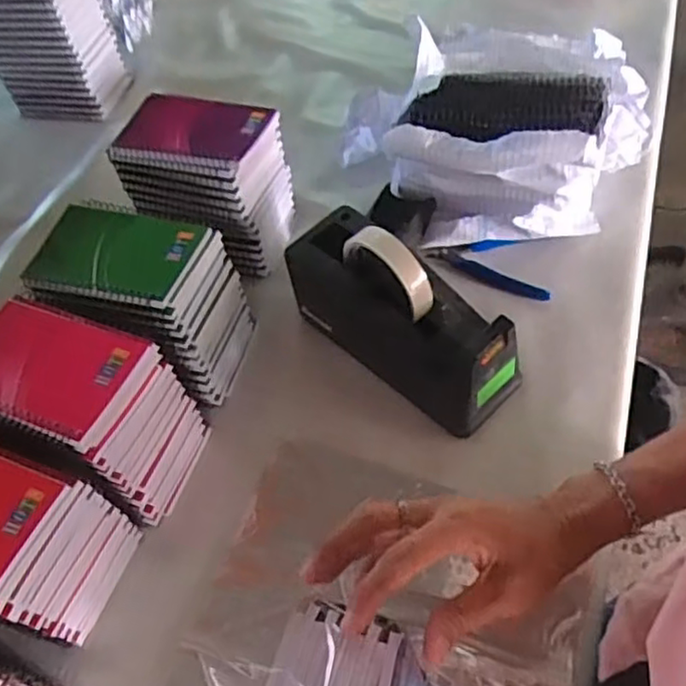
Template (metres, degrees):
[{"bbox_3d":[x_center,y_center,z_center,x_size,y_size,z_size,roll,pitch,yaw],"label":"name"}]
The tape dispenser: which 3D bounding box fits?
[{"bbox_3d":[0.047,-0.035,0.553,0.079,0.147,0.203,-38,60,-22],"label":"tape dispenser"}]

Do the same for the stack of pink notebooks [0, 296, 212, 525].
[{"bbox_3d":[-0.198,0.054,0.522,0.139,0.135,0.098,19,57,16],"label":"stack of pink notebooks"}]

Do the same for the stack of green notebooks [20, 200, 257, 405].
[{"bbox_3d":[-0.165,-0.028,0.585,0.142,0.154,0.097,13,55,13],"label":"stack of green notebooks"}]

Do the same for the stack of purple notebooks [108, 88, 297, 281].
[{"bbox_3d":[-0.130,-0.156,0.659,0.138,0.137,0.098,8,56,14],"label":"stack of purple notebooks"}]

